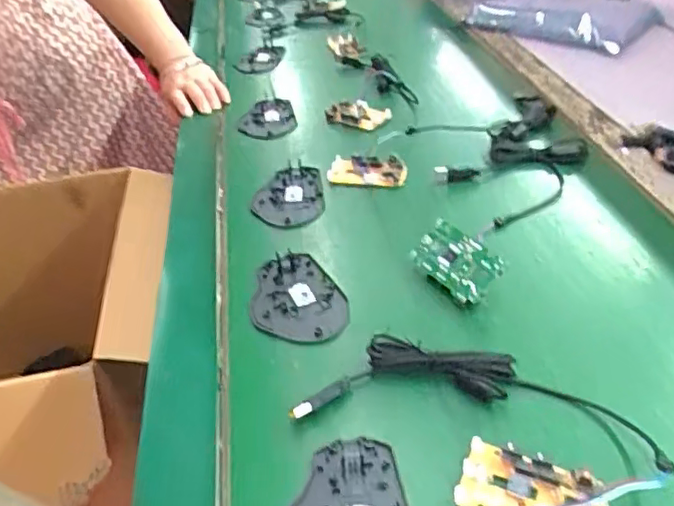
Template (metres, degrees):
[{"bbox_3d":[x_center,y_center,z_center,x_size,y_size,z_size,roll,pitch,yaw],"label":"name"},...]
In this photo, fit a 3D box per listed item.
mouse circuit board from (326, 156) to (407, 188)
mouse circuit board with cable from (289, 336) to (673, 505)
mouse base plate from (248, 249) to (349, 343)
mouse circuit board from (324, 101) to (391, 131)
[{"bbox_3d":[0.032,-0.087,0.649,0.082,0.024,0.038,9,39,19],"label":"mouse circuit board"},{"bbox_3d":[0.089,0.101,0.381,0.206,0.026,0.108,15,41,26],"label":"mouse circuit board with cable"},{"bbox_3d":[-0.031,0.036,0.504,0.077,0.008,0.103,-4,36,3],"label":"mouse base plate"},{"bbox_3d":[0.027,-0.178,0.774,0.082,0.018,0.048,-1,37,6],"label":"mouse circuit board"}]

